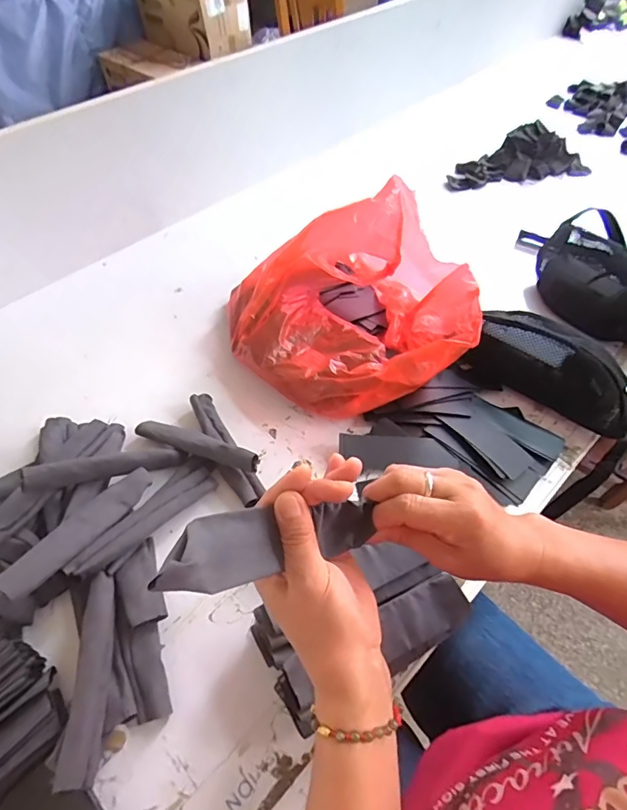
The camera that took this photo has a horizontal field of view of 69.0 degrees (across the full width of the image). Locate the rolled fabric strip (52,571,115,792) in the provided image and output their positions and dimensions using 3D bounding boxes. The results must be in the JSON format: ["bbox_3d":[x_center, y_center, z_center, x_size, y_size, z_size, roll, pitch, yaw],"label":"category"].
[{"bbox_3d":[-0.211,0.253,0.437,0.033,0.014,0.180,14,37,-25],"label":"rolled fabric strip"}]

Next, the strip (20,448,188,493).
[{"bbox_3d":[-0.246,0.075,0.551,0.177,0.029,0.021,-7,50,-31],"label":"strip"}]

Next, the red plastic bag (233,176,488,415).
[{"bbox_3d":[0.049,-0.153,0.658,0.332,0.159,0.300,-16,54,-10],"label":"red plastic bag"}]

